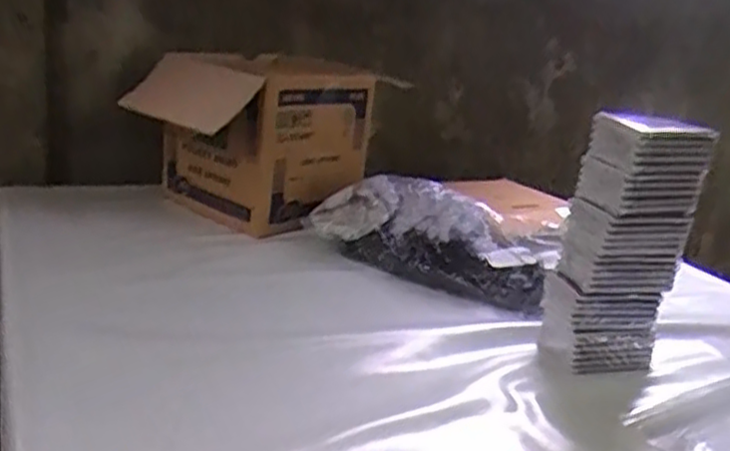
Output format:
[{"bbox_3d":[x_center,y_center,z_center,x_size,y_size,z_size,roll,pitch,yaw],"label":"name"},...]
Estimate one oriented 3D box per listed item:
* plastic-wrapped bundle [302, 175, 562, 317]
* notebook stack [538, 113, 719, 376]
[{"bbox_3d":[0.133,0.018,1.268,0.422,0.133,0.207,15,20,27],"label":"plastic-wrapped bundle"},{"bbox_3d":[0.348,0.027,0.984,0.147,0.346,0.098,-1,19,-19],"label":"notebook stack"}]

